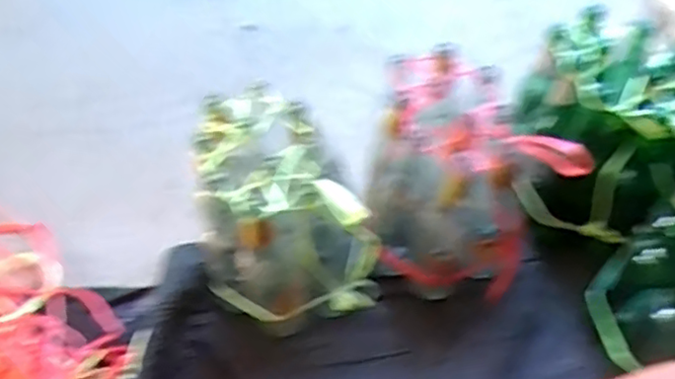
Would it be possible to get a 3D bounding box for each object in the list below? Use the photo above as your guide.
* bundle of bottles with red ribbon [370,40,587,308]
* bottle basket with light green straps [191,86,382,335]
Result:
[{"bbox_3d":[0.162,-0.024,0.922,0.233,0.249,0.246,-5,54,-1],"label":"bundle of bottles with red ribbon"},{"bbox_3d":[-0.076,0.033,0.899,0.220,0.239,0.252,-15,54,-8],"label":"bottle basket with light green straps"}]

